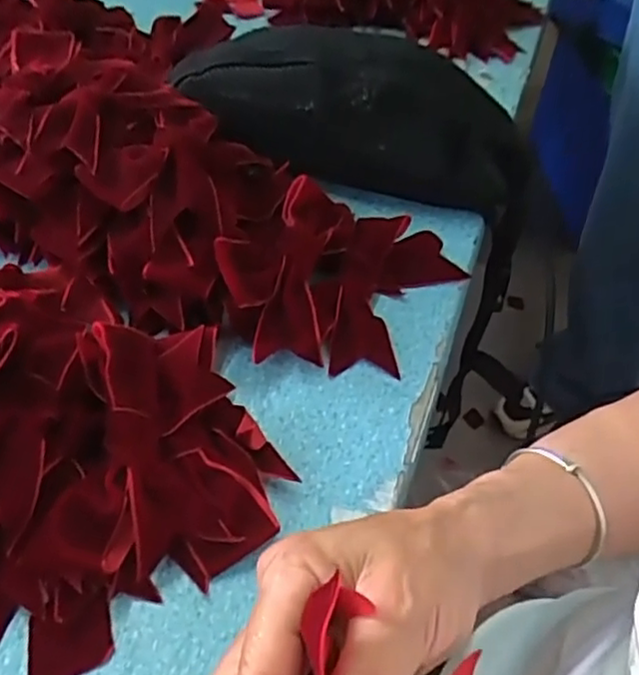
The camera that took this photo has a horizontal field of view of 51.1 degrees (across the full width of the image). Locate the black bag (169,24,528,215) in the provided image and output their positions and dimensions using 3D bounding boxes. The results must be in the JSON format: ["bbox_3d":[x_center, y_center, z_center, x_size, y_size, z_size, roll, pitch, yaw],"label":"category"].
[{"bbox_3d":[0.029,-0.179,0.499,0.253,0.080,0.121,9,49,5],"label":"black bag"}]

